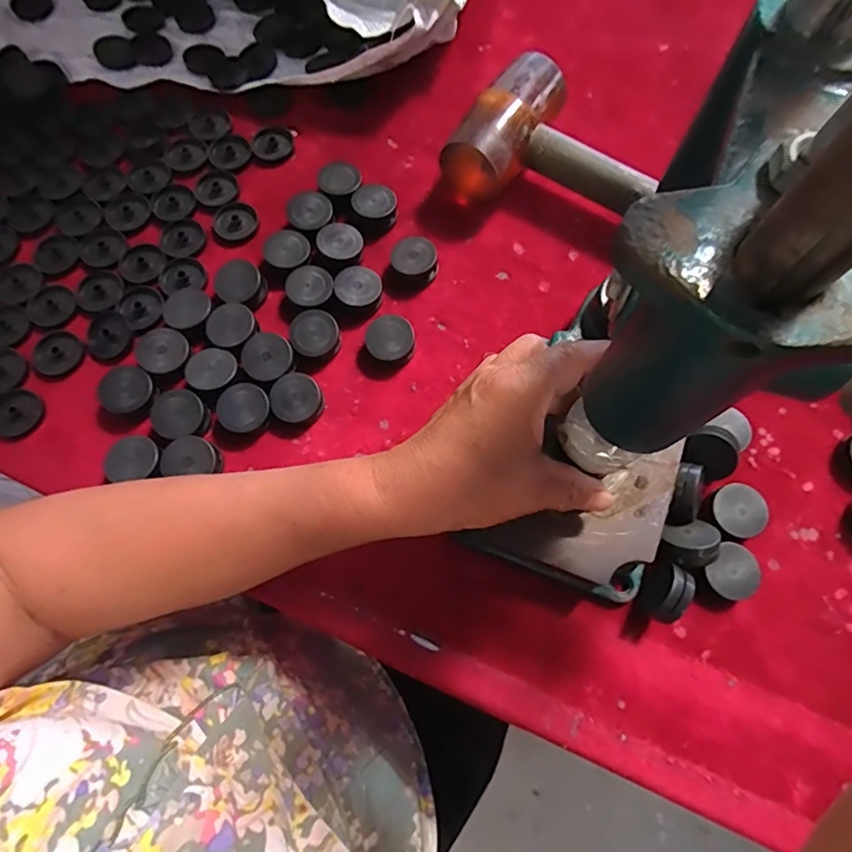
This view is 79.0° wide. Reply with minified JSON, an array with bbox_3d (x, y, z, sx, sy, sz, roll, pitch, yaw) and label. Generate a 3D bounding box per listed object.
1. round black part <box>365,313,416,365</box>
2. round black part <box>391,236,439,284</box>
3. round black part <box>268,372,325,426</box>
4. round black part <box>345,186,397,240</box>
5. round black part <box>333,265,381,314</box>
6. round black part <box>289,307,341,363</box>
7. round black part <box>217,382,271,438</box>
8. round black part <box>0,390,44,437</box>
[{"bbox_3d":[-0.024,-0.058,0.355,0.032,0.020,0.029,-15,74,-5],"label":"round black part"},{"bbox_3d":[-0.008,-0.119,0.374,0.032,0.019,0.028,-15,74,-5],"label":"round black part"},{"bbox_3d":[-0.086,-0.018,0.345,0.032,0.015,0.032,0,74,0],"label":"round black part"},{"bbox_3d":[-0.039,-0.161,0.387,0.036,0.019,0.030,-40,78,-11],"label":"round black part"},{"bbox_3d":[-0.047,-0.097,0.366,0.032,0.018,0.030,0,74,0],"label":"round black part"},{"bbox_3d":[-0.076,-0.062,0.357,0.032,0.017,0.030,0,74,0],"label":"round black part"},{"bbox_3d":[-0.119,-0.010,0.341,0.032,0.016,0.032,0,74,0],"label":"round black part"},{"bbox_3d":[-0.278,-0.008,0.349,0.031,0.004,0.033,0,74,0],"label":"round black part"}]

